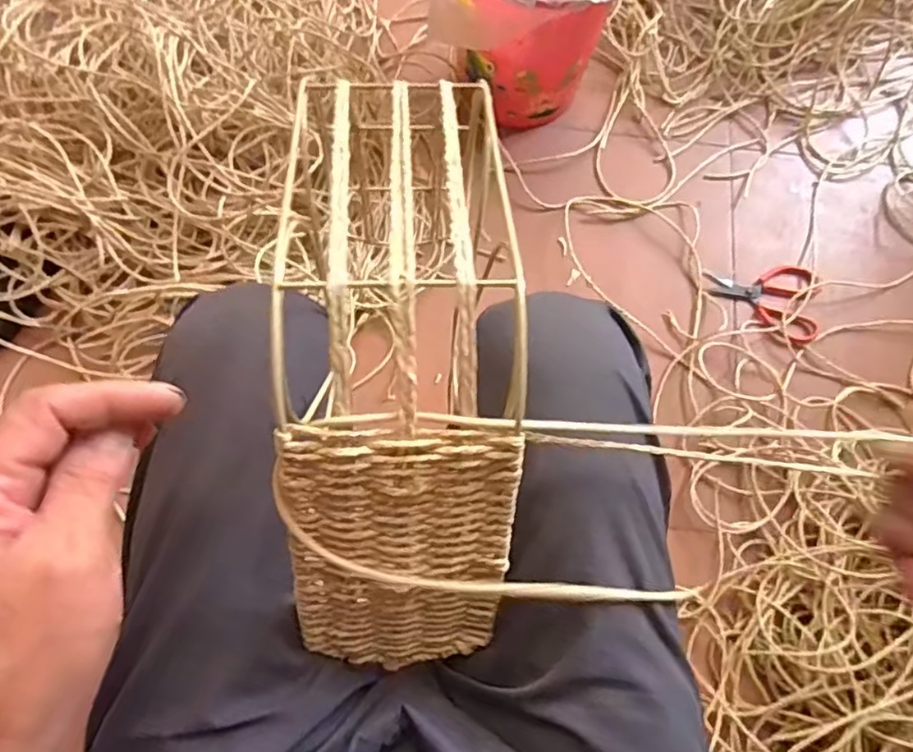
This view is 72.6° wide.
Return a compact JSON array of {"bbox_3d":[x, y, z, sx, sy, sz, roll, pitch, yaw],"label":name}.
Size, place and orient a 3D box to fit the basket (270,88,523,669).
[{"bbox_3d":[-0.027,0.010,0.331,0.118,0.108,0.340,3,98,-1],"label":"basket"}]

